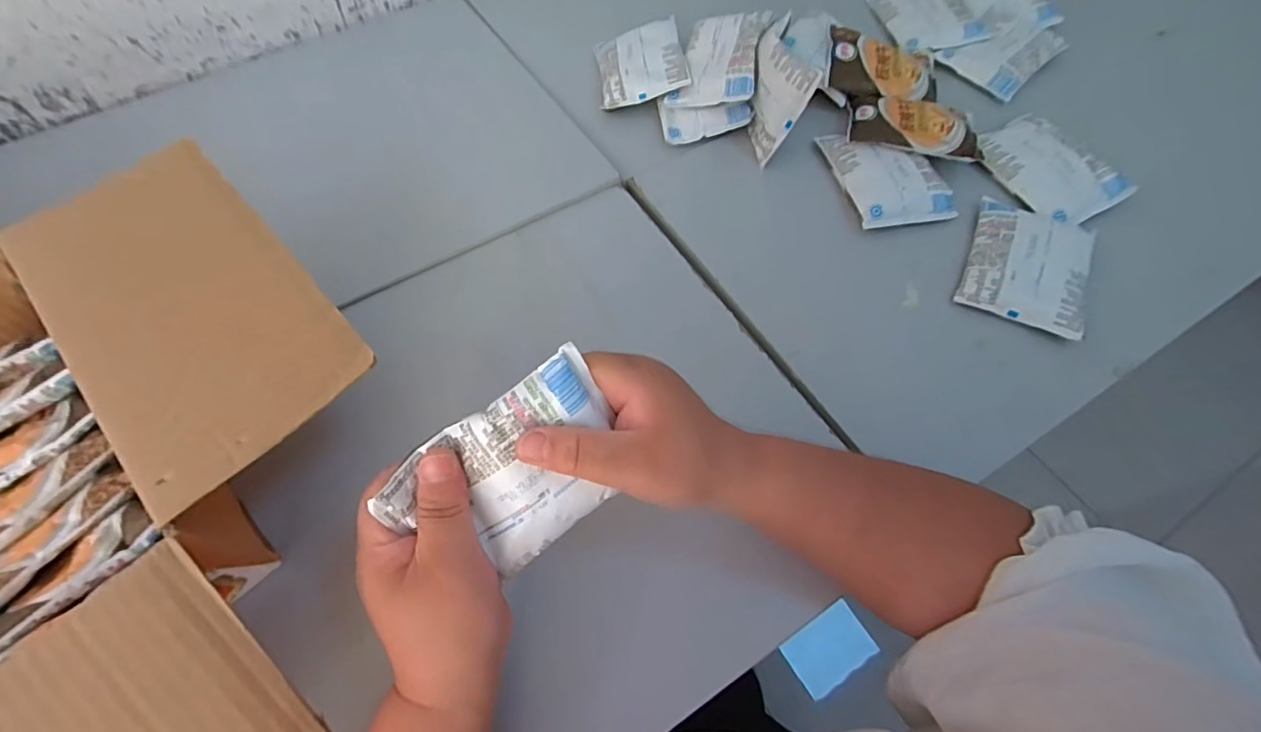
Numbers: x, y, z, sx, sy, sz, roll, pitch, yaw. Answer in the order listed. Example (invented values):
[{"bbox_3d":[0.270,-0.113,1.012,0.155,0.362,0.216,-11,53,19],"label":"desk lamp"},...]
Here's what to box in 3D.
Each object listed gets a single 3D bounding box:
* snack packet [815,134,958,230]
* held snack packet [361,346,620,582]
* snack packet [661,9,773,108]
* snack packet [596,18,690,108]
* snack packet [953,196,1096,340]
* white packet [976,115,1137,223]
[{"bbox_3d":[0.251,-0.190,0.542,0.090,0.023,0.121,-11,63,-6],"label":"snack packet"},{"bbox_3d":[-0.055,0.056,0.285,0.116,0.014,0.082,-37,107,-5],"label":"held snack packet"},{"bbox_3d":[0.092,-0.318,0.575,0.089,0.012,0.104,9,77,31],"label":"snack packet"},{"bbox_3d":[0.010,-0.333,0.606,0.093,0.014,0.114,-14,62,10],"label":"snack packet"},{"bbox_3d":[0.353,-0.095,0.490,0.093,0.024,0.131,24,65,12],"label":"snack packet"},{"bbox_3d":[0.405,-0.195,0.543,0.083,0.025,0.132,-32,67,-16],"label":"white packet"}]

